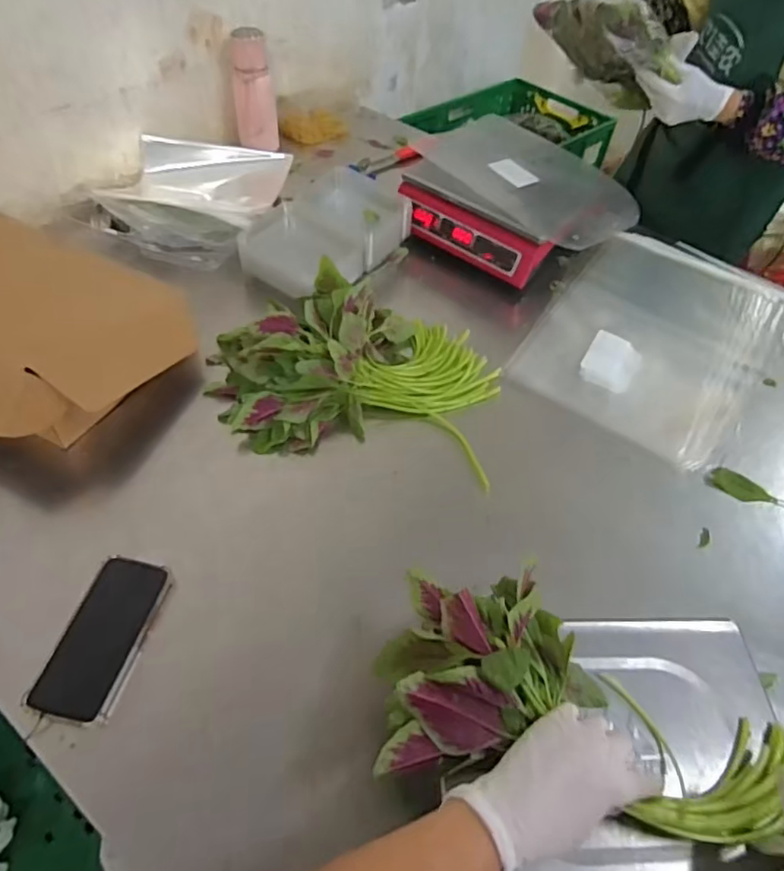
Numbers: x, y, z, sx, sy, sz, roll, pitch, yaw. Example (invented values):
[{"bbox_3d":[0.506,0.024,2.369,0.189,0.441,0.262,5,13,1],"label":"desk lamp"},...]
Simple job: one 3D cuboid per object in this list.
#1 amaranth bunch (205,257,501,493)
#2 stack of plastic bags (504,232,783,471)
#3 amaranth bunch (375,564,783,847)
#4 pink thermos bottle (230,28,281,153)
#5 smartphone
[{"bbox_3d":[-0.055,-0.112,0.847,0.431,0.100,0.315,12,51,5],"label":"amaranth bunch"},{"bbox_3d":[0.467,-0.185,1.006,0.364,0.018,0.533,37,57,22],"label":"stack of plastic bags"},{"bbox_3d":[0.164,0.229,0.485,0.335,0.061,0.188,19,52,5],"label":"amaranth bunch"},{"bbox_3d":[-0.275,-0.680,1.173,0.086,0.202,0.069,-5,52,-10],"label":"pink thermos bottle"},{"bbox_3d":[-0.293,0.205,0.603,0.078,0.010,0.162,20,52,-5],"label":"smartphone"}]

